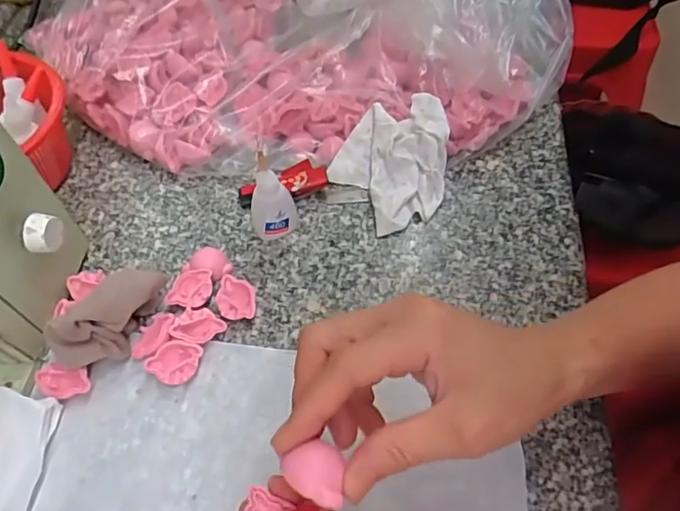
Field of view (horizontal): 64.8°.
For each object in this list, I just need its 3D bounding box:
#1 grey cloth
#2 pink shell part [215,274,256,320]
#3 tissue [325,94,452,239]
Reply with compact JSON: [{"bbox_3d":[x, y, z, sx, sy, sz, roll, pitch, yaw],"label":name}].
[{"bbox_3d":[-0.157,0.045,0.371,0.085,0.052,0.034,-39,64,-21],"label":"grey cloth"},{"bbox_3d":[-0.075,0.033,0.395,0.029,0.014,0.030,4,57,4],"label":"pink shell part"},{"bbox_3d":[0.051,-0.081,0.446,0.100,0.051,0.093,-33,62,-18],"label":"tissue"}]

